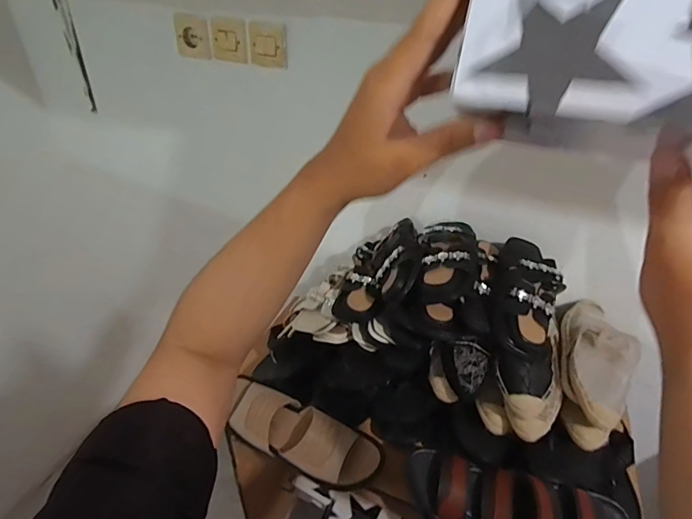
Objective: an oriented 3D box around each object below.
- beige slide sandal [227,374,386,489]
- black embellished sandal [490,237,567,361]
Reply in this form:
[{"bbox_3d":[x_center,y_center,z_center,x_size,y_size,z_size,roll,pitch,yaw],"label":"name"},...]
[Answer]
[{"bbox_3d":[-0.084,0.312,0.767,0.301,0.070,0.103,25,58,14],"label":"beige slide sandal"},{"bbox_3d":[0.319,0.054,0.751,0.111,0.068,0.249,13,48,16],"label":"black embellished sandal"}]

